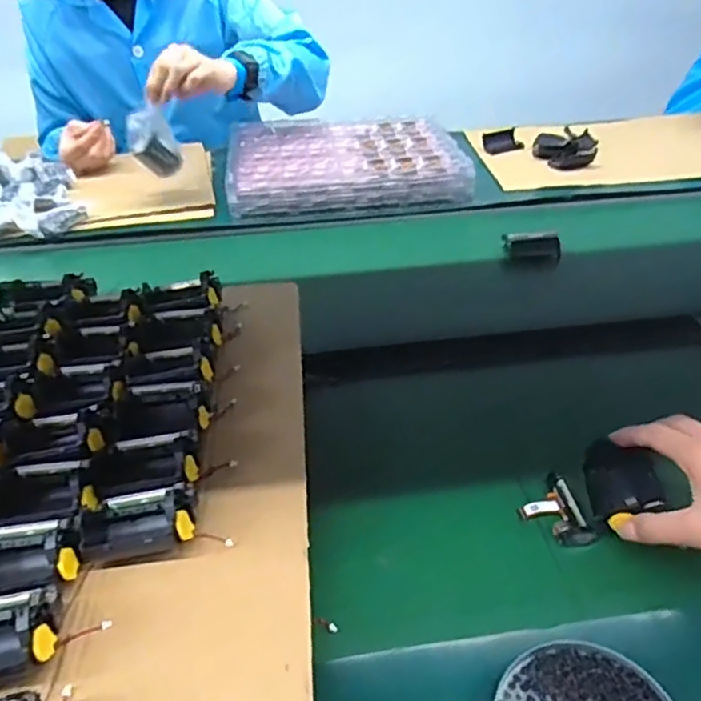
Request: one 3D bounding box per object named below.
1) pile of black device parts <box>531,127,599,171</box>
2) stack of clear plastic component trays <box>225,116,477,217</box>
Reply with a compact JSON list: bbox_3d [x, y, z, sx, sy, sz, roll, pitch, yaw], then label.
[{"bbox_3d":[0.391,-0.375,1.163,0.111,0.034,0.150,9,40,12],"label":"pile of black device parts"},{"bbox_3d":[-0.017,-0.324,1.093,0.383,0.057,0.315,-7,39,-7],"label":"stack of clear plastic component trays"}]

